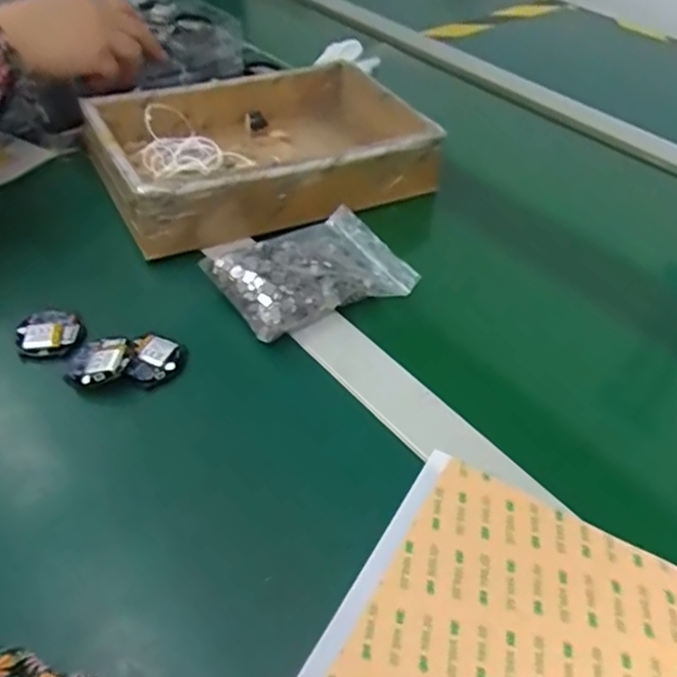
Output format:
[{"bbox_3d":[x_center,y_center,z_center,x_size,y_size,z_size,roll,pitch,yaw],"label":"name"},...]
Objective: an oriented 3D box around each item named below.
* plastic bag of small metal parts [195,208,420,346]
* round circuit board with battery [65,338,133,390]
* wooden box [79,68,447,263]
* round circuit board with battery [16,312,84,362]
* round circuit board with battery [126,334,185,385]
[{"bbox_3d":[-0.019,-0.050,0.464,0.133,0.035,0.091,-25,50,-25],"label":"plastic bag of small metal parts"},{"bbox_3d":[-0.152,0.015,0.402,0.040,0.011,0.036,-7,45,-9],"label":"round circuit board with battery"},{"bbox_3d":[-0.072,-0.177,0.574,0.279,0.056,0.197,-19,48,-20],"label":"wooden box"},{"bbox_3d":[-0.194,-0.004,0.426,0.036,0.012,0.037,1,44,-1],"label":"round circuit board with battery"},{"bbox_3d":[-0.118,0.014,0.411,0.031,0.008,0.038,9,49,-10],"label":"round circuit board with battery"}]

